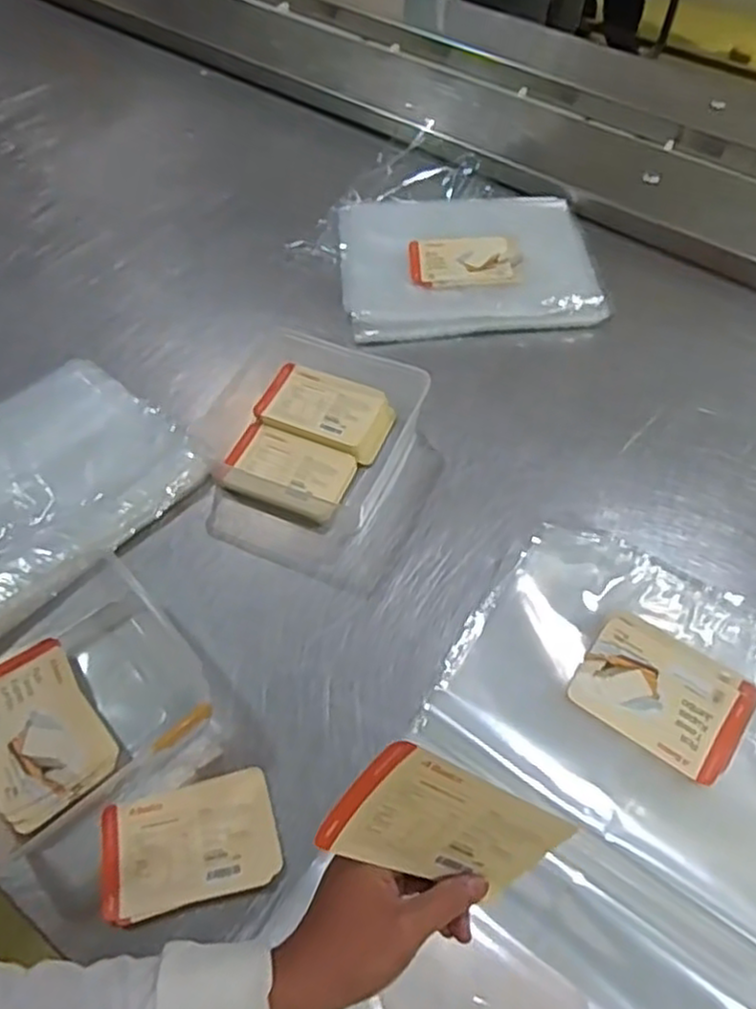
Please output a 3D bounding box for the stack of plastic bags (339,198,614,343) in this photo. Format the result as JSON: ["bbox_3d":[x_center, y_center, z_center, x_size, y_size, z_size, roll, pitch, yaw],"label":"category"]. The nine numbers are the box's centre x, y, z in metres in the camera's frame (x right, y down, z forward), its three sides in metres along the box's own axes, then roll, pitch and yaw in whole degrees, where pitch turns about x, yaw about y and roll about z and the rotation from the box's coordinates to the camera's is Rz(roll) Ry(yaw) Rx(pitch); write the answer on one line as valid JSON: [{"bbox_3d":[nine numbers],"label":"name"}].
[{"bbox_3d":[0.116,-0.326,0.968,0.322,0.023,0.281,-4,55,-1],"label":"stack of plastic bags"}]

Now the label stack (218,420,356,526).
[{"bbox_3d":[-0.095,-0.033,0.771,0.126,0.019,0.089,17,57,12],"label":"label stack"}]

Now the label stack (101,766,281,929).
[{"bbox_3d":[-0.148,0.266,0.571,0.130,0.015,0.088,-14,56,-8],"label":"label stack"}]

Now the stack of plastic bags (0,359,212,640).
[{"bbox_3d":[-0.363,-0.008,0.746,0.236,0.037,0.323,35,63,22],"label":"stack of plastic bags"}]

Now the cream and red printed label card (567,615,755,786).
[{"bbox_3d":[0.238,0.160,0.610,0.132,0.004,0.093,30,72,18],"label":"cream and red printed label card"}]

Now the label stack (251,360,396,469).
[{"bbox_3d":[-0.057,-0.104,0.809,0.145,0.028,0.093,18,58,13],"label":"label stack"}]

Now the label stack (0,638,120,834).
[{"bbox_3d":[-0.287,0.188,0.611,0.092,0.019,0.146,-33,61,-20],"label":"label stack"}]

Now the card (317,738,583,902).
[{"bbox_3d":[0.039,0.180,0.402,0.130,0.077,0.007,32,19,-22],"label":"card"}]

